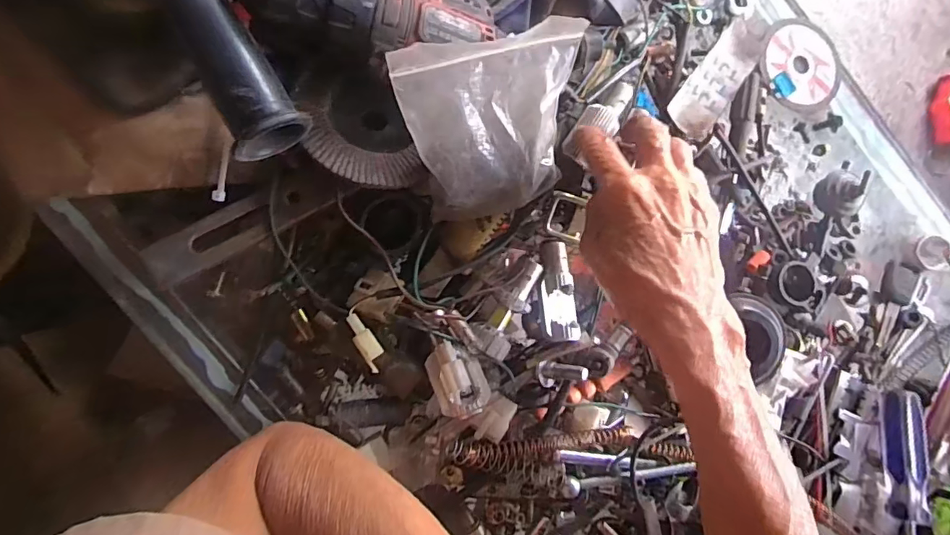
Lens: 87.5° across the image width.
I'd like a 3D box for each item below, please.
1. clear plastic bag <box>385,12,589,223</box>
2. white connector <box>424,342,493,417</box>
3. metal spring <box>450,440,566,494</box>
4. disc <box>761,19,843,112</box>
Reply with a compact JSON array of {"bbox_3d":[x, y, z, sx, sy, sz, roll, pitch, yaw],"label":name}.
[{"bbox_3d":[0.013,-0.077,0.281,0.093,0.118,0.016,-17,49,-3],"label":"clear plastic bag"},{"bbox_3d":[-0.011,0.071,0.320,0.035,0.024,0.049,-20,92,-9],"label":"white connector"},{"bbox_3d":[0.024,0.139,0.351,0.085,0.014,0.022,17,86,-8],"label":"metal spring"},{"bbox_3d":[0.267,-0.165,0.405,0.071,0.006,0.074,0,88,-9],"label":"disc"}]

